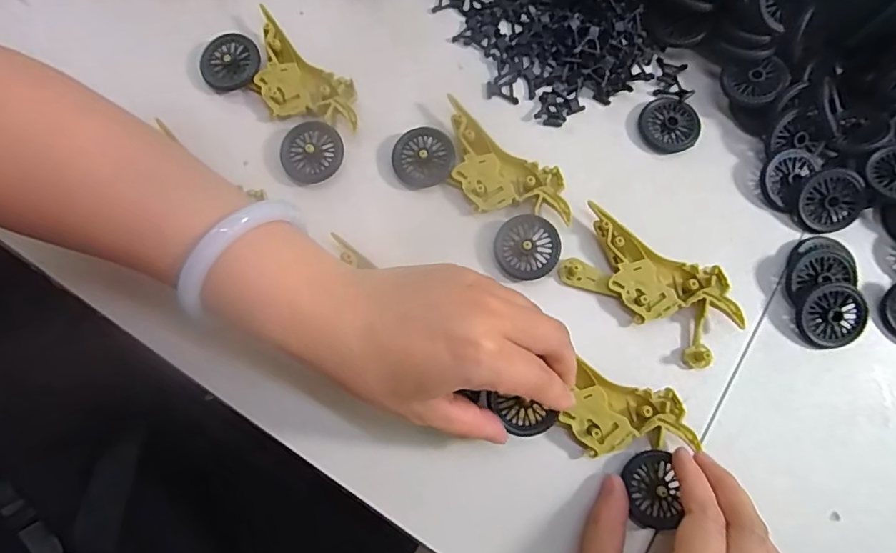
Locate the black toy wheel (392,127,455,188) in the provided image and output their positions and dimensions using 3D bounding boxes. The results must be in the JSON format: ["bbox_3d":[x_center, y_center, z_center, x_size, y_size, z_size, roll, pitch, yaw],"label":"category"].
[{"bbox_3d":[-0.015,-0.073,0.318,0.037,0.008,0.035,0,74,-1],"label":"black toy wheel"}]

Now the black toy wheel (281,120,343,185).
[{"bbox_3d":[-0.082,-0.075,0.316,0.036,0.012,0.037,0,74,-1],"label":"black toy wheel"}]

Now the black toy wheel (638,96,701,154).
[{"bbox_3d":[0.141,-0.097,0.332,0.035,0.005,0.035,0,74,-1],"label":"black toy wheel"}]

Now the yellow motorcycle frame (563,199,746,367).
[{"bbox_3d":[0.116,0.005,0.301,0.097,0.016,0.049,35,76,8],"label":"yellow motorcycle frame"}]

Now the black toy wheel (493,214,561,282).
[{"bbox_3d":[0.046,-0.017,0.304,0.036,0.011,0.037,0,74,-1],"label":"black toy wheel"}]

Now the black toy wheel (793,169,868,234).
[{"bbox_3d":[0.228,-0.045,0.311,0.037,0.009,0.037,4,108,12],"label":"black toy wheel"}]

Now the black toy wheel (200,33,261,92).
[{"bbox_3d":[-0.137,-0.135,0.330,0.037,0.010,0.034,0,74,-1],"label":"black toy wheel"}]

